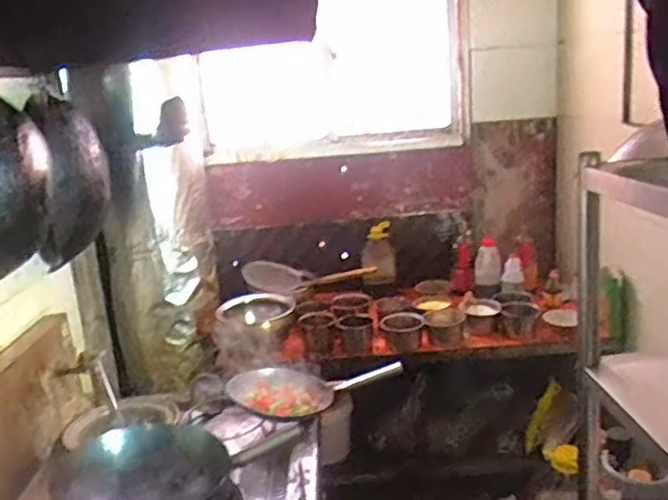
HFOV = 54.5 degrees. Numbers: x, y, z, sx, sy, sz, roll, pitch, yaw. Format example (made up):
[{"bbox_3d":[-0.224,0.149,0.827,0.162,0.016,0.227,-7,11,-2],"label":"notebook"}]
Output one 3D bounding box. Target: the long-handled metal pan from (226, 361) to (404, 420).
[{"bbox_3d":[-0.055,0.369,1.847,0.468,0.093,0.212,-17,19,-38],"label":"long-handled metal pan"}]

